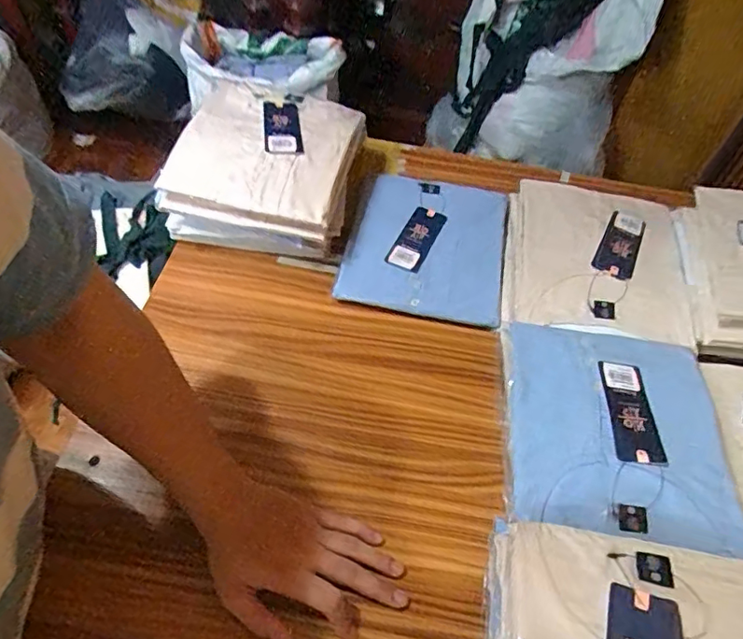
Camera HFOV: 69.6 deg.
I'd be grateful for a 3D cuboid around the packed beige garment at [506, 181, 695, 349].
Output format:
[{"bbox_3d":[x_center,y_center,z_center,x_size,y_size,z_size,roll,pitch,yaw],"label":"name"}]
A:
[{"bbox_3d":[0.290,-0.085,0.700,0.222,0.043,0.253,12,54,3],"label":"packed beige garment"}]

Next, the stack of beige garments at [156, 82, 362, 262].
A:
[{"bbox_3d":[-0.139,-0.199,0.732,0.221,0.129,0.218,13,54,4],"label":"stack of beige garments"}]

